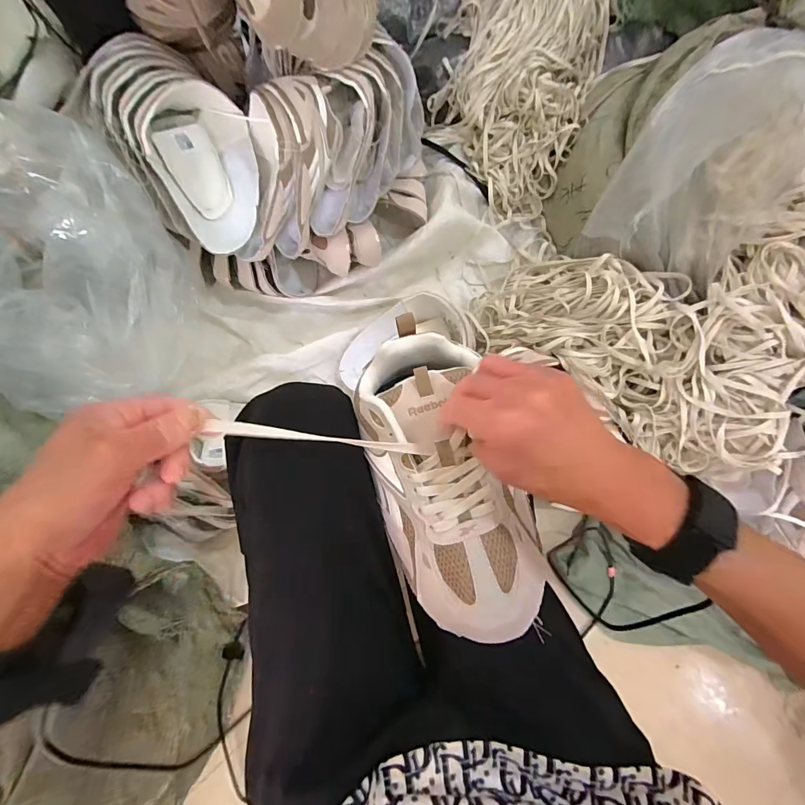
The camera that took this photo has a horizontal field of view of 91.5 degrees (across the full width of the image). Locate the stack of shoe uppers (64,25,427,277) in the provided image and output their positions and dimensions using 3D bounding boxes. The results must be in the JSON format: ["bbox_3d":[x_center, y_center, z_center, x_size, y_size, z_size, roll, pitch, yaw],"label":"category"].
[{"bbox_3d":[-0.199,-0.370,0.632,0.468,0.262,0.289,-1,79,1],"label":"stack of shoe uppers"}]

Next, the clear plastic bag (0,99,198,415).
[{"bbox_3d":[-0.513,-0.186,0.579,0.338,0.144,0.386,8,79,2],"label":"clear plastic bag"}]

